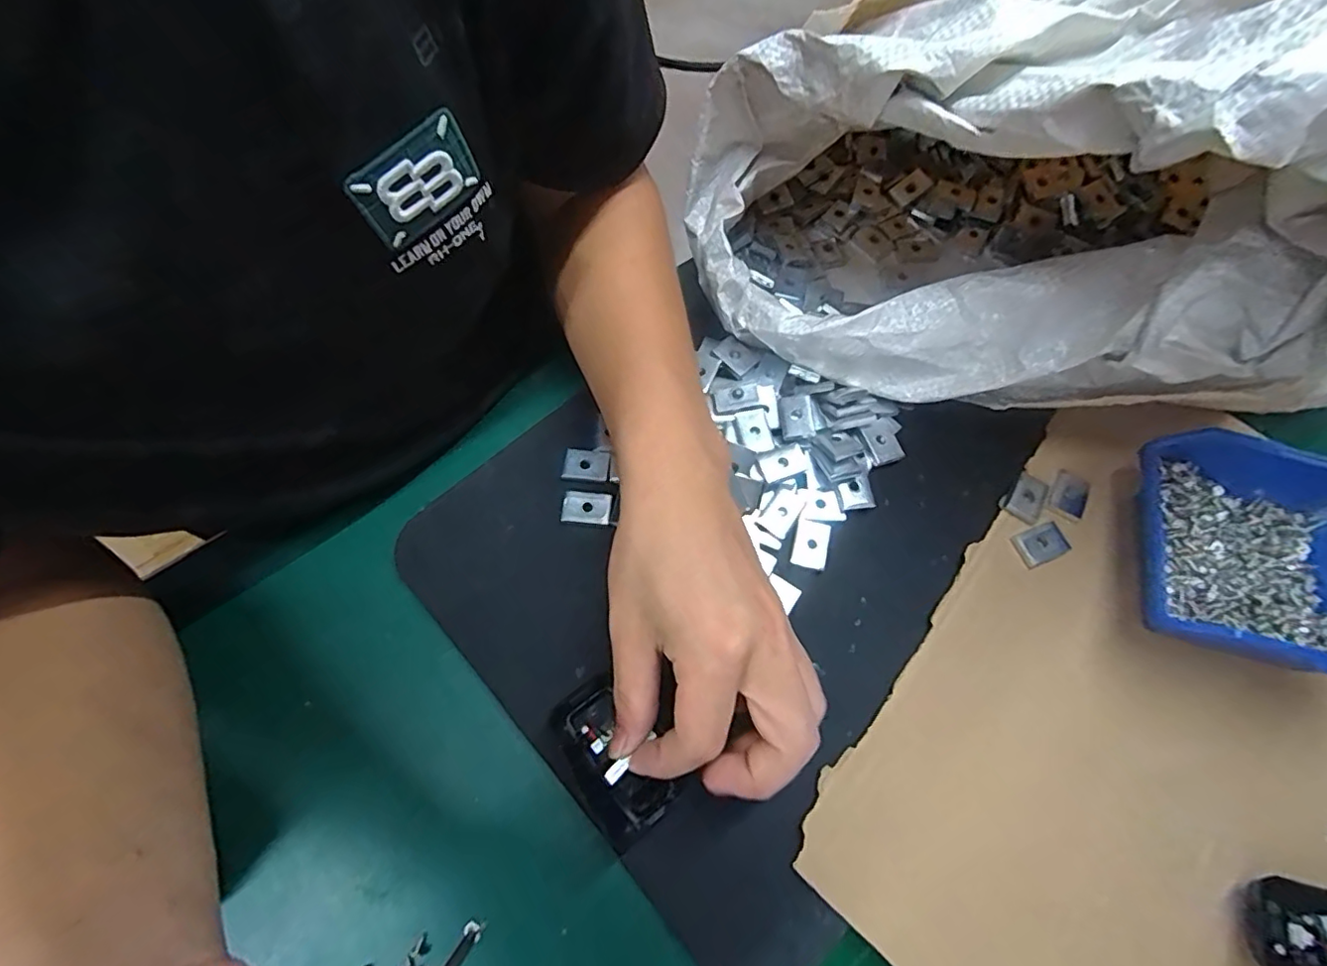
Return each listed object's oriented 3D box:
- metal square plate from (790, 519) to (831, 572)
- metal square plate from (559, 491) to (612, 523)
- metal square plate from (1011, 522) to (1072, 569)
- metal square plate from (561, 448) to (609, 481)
[{"bbox_3d":[0.085,0.036,0.333,0.019,0.004,0.028,15,69,6],"label":"metal square plate"},{"bbox_3d":[-0.045,0.014,0.338,0.028,0.004,0.019,4,68,1],"label":"metal square plate"},{"bbox_3d":[0.220,0.036,0.335,0.028,0.004,0.020,-20,70,-8],"label":"metal square plate"},{"bbox_3d":[-0.047,-0.012,0.348,0.028,0.004,0.020,6,68,2],"label":"metal square plate"}]

